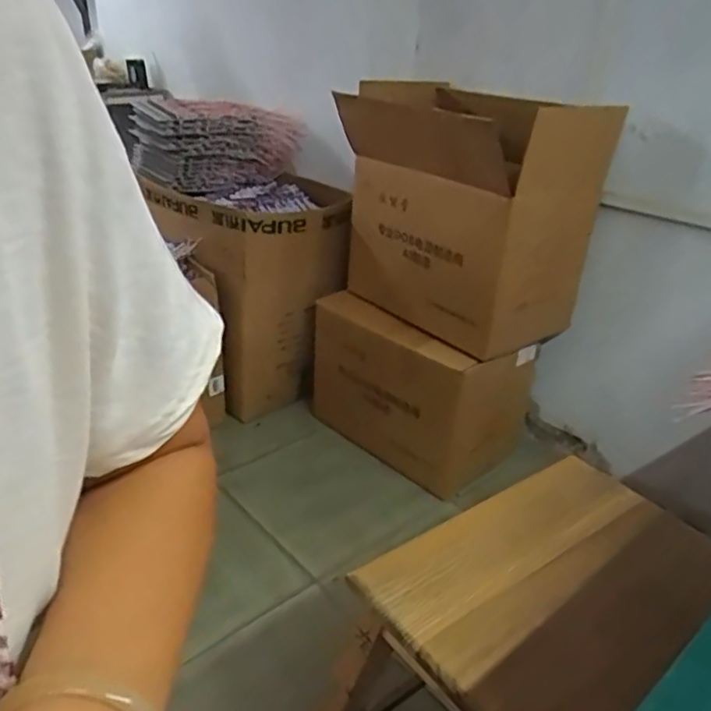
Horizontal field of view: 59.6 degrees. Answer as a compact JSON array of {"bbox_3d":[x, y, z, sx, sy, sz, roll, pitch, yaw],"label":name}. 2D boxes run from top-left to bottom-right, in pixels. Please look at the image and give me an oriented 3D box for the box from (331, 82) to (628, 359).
[{"bbox_3d":[0.241,-0.330,1.427,0.322,0.485,0.527,-17,33,-34],"label":"box"}]

